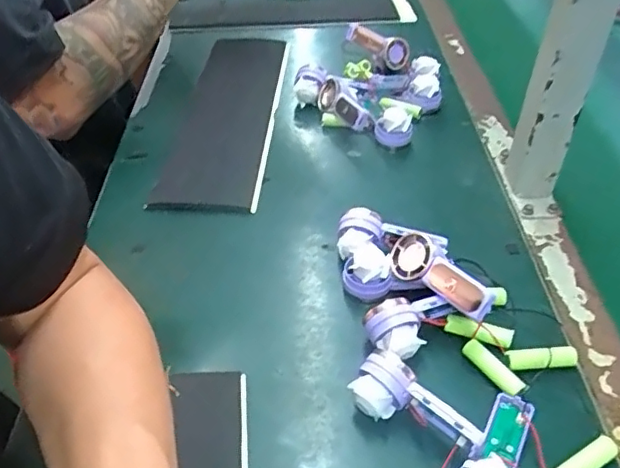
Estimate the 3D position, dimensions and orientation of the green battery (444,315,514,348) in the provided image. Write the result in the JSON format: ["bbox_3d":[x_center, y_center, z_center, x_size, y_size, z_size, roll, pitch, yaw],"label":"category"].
[{"bbox_3d":[0.129,0.073,0.456,0.050,0.012,0.011,12,44,12],"label":"green battery"}]

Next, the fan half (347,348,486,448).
[{"bbox_3d":[0.066,0.118,0.392,0.033,0.041,0.086,-29,50,-28],"label":"fan half"}]

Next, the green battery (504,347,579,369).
[{"bbox_3d":[0.171,0.089,0.433,0.052,0.016,0.016,-2,42,-3],"label":"green battery"}]

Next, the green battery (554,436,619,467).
[{"bbox_3d":[0.172,0.144,0.376,0.050,0.011,0.014,-22,47,-23],"label":"green battery"}]

